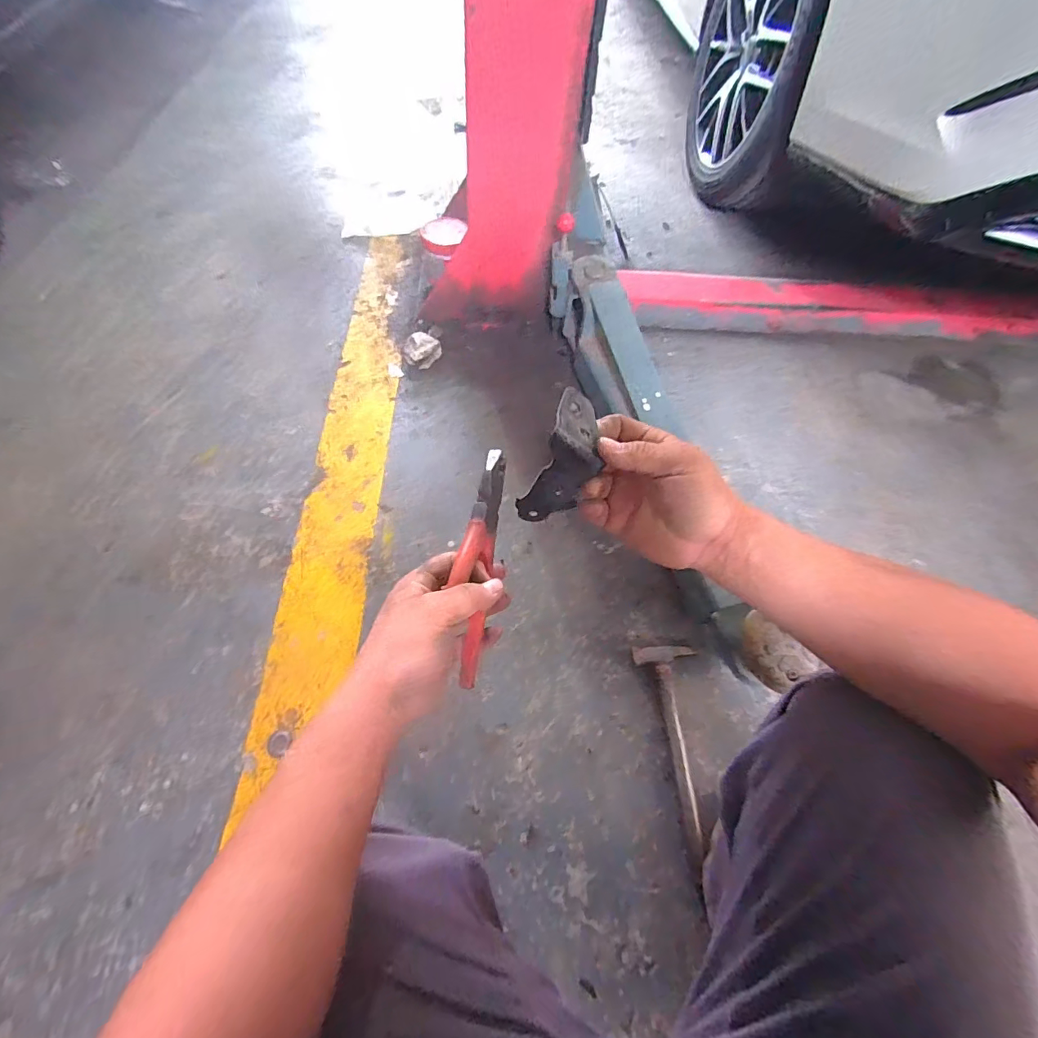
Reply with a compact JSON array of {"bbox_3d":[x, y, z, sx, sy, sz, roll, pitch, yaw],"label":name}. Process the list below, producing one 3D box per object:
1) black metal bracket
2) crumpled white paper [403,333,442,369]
[{"bbox_3d":[0.028,-0.036,0.349,0.040,0.113,0.041,-23,64,-31],"label":"black metal bracket"},{"bbox_3d":[-0.210,-0.367,1.015,0.066,0.050,0.065,26,62,11],"label":"crumpled white paper"}]

